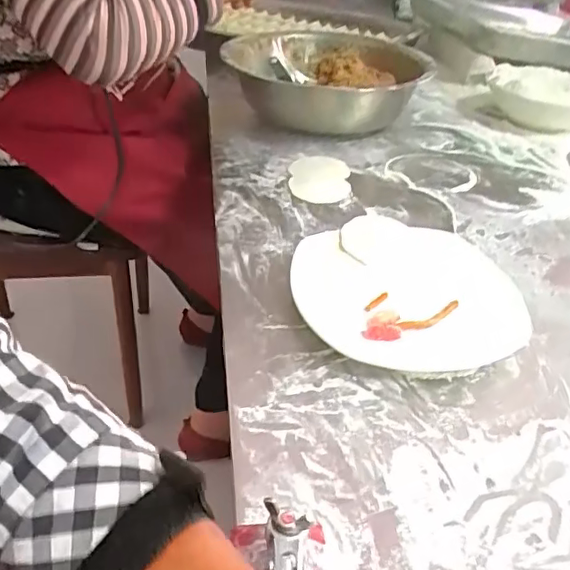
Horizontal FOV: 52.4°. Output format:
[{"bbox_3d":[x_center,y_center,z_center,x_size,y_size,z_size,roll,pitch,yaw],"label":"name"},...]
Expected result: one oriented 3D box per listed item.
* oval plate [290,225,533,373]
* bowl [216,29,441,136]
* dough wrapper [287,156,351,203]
[{"bbox_3d":[0.101,0.006,0.479,0.181,0.026,0.158,-3,37,-9],"label":"oval plate"},{"bbox_3d":[0.063,-0.305,0.854,0.257,0.077,0.294,-9,38,-17],"label":"bowl"},{"bbox_3d":[0.041,-0.128,0.674,0.068,0.007,0.131,5,36,2],"label":"dough wrapper"}]

